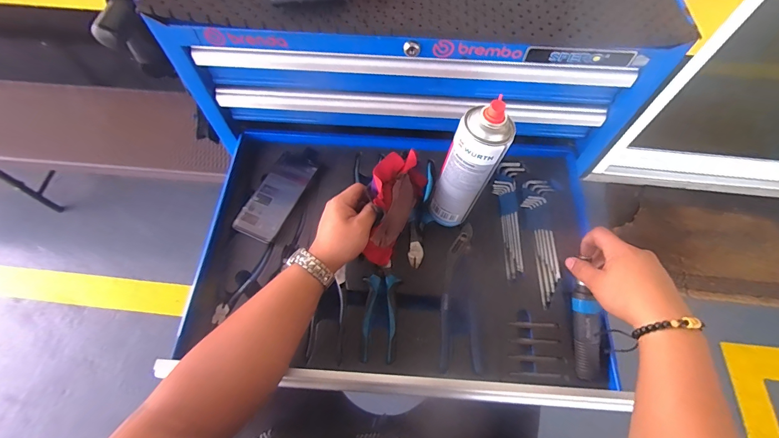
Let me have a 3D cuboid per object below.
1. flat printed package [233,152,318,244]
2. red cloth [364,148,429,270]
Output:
[{"bbox_3d":[-0.188,-0.039,0.600,0.074,0.018,0.158,22,65,10],"label":"flat printed package"},{"bbox_3d":[0.005,-0.018,0.515,0.026,0.141,0.145,25,67,30],"label":"red cloth"}]

